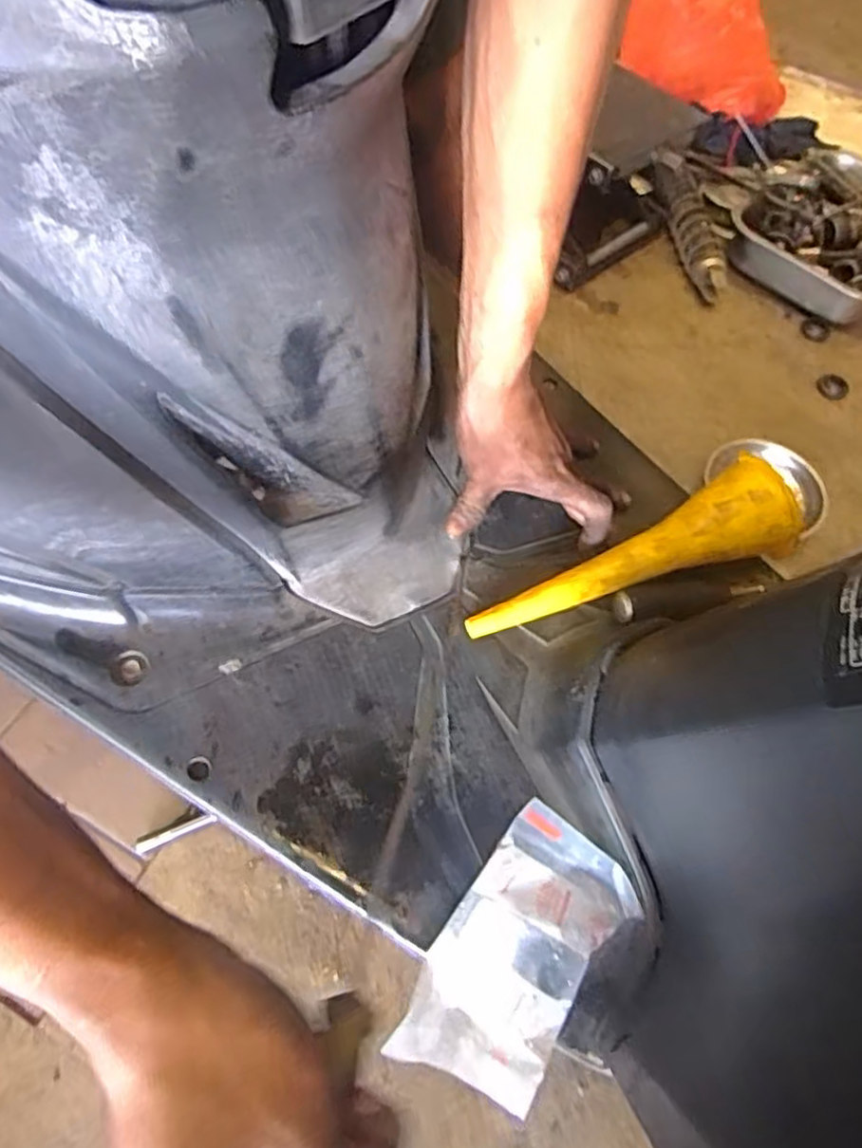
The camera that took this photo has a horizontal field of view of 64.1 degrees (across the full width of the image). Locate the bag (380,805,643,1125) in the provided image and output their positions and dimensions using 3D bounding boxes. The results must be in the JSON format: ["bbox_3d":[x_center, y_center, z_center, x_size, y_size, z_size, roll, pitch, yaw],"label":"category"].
[{"bbox_3d":[0.044,0.204,0.364,0.094,0.023,0.142,39,84,-11],"label":"bag"}]

